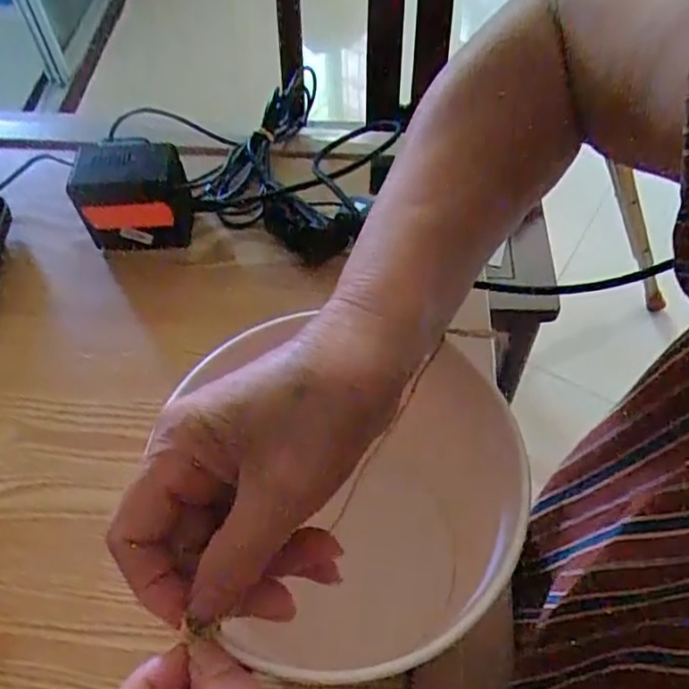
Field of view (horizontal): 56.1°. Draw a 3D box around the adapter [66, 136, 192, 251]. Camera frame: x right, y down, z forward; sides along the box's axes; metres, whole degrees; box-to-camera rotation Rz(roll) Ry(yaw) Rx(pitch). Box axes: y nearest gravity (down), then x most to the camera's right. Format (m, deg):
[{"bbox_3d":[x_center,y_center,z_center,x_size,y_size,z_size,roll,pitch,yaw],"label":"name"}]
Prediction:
[{"bbox_3d":[-0.165,-0.120,0.513,0.085,0.083,0.052,3,56,4],"label":"adapter"}]

